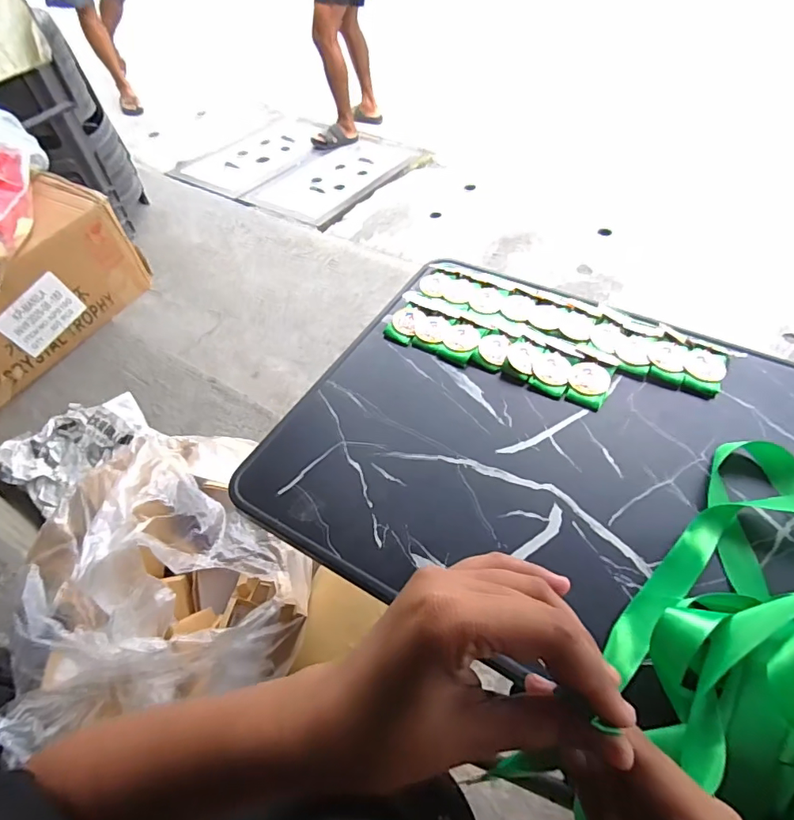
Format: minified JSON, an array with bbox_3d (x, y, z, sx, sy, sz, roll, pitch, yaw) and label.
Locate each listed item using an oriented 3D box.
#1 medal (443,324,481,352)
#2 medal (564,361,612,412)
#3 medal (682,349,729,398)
[{"bbox_3d":[0.068,-0.075,0.518,0.037,0.005,0.039,-1,56,1],"label":"medal"},{"bbox_3d":[0.186,-0.026,0.478,0.038,0.005,0.051,22,60,16],"label":"medal"},{"bbox_3d":[0.300,-0.039,0.482,0.038,0.006,0.057,23,60,17],"label":"medal"}]

